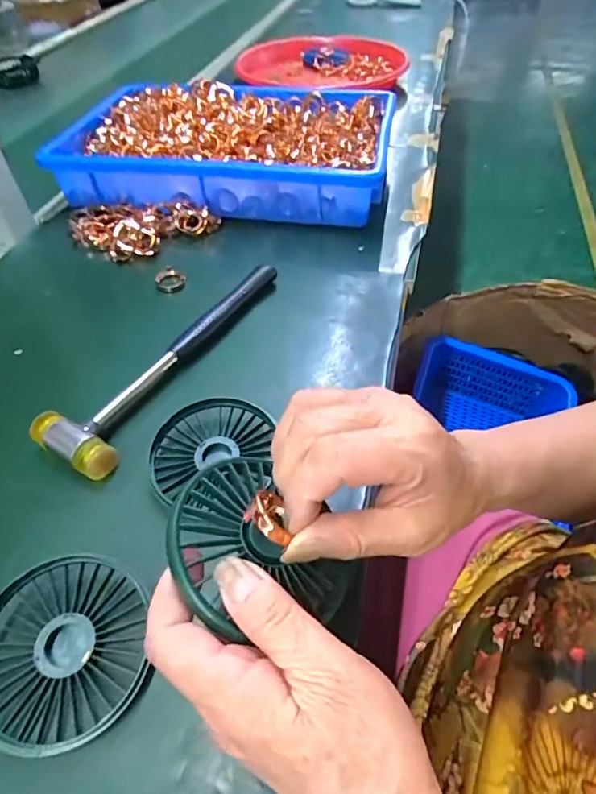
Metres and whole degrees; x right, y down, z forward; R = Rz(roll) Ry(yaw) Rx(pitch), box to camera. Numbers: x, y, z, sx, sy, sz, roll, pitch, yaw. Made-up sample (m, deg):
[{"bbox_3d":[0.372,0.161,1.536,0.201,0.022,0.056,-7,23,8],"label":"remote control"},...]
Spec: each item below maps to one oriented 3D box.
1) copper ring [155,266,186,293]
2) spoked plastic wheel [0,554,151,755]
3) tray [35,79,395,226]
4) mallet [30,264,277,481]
[{"bbox_3d":[-0.120,-0.111,0.451,0.028,0.010,0.029,-17,50,-11],"label":"copper ring"},{"bbox_3d":[-0.121,0.130,0.247,0.084,0.025,0.084,-2,49,2],"label":"spoked plastic wheel"},{"bbox_3d":[-0.078,-0.294,0.567,0.360,0.070,0.222,7,50,9],"label":"tray"},{"bbox_3d":[-0.100,-0.038,0.380,0.061,0.025,0.233,21,53,20],"label":"mallet"}]

